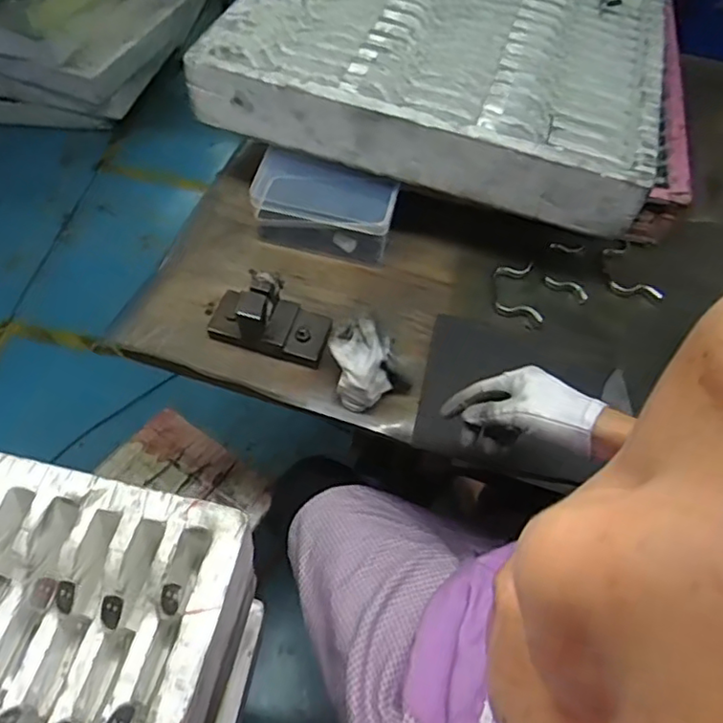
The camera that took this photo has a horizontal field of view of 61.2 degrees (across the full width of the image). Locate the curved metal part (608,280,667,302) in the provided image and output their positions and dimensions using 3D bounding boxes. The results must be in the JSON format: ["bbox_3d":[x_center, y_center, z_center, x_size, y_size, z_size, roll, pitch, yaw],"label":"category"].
[{"bbox_3d":[0.357,-0.094,0.794,0.071,0.011,0.021,13,57,4],"label":"curved metal part"}]

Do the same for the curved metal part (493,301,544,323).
[{"bbox_3d":[0.192,-0.062,0.751,0.061,0.012,0.013,14,56,20],"label":"curved metal part"}]

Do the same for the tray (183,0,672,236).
[{"bbox_3d":[0.147,-0.450,0.838,0.558,0.078,0.561,18,57,8],"label":"tray"}]

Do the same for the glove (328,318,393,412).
[{"bbox_3d":[-0.002,0.002,0.660,0.063,0.066,0.082,2,57,-3],"label":"glove"}]

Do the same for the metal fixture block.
[{"bbox_3d":[-0.103,-0.052,0.684,0.133,0.064,0.069,14,57,5],"label":"metal fixture block"}]

